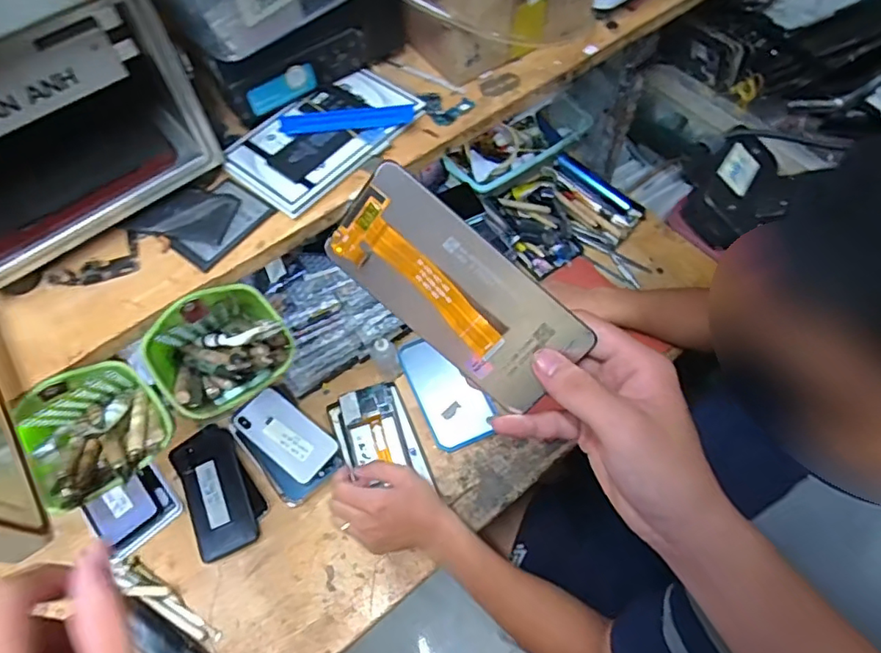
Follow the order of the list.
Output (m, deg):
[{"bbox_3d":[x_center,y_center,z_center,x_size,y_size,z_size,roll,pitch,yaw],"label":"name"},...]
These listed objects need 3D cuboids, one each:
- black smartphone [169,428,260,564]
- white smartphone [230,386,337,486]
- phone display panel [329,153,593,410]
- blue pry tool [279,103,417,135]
[{"bbox_3d":[-0.296,0.212,0.737,0.081,0.006,0.167,-26,64,-13],"label":"black smartphone"},{"bbox_3d":[-0.207,0.141,0.753,0.138,0.011,0.069,34,60,21],"label":"white smartphone"},{"bbox_3d":[0.008,-0.021,0.325,0.152,0.013,0.070,40,110,-1],"label":"phone display panel"},{"bbox_3d":[-0.081,-0.182,0.496,0.117,0.008,0.022,-9,62,-4],"label":"blue pry tool"}]

